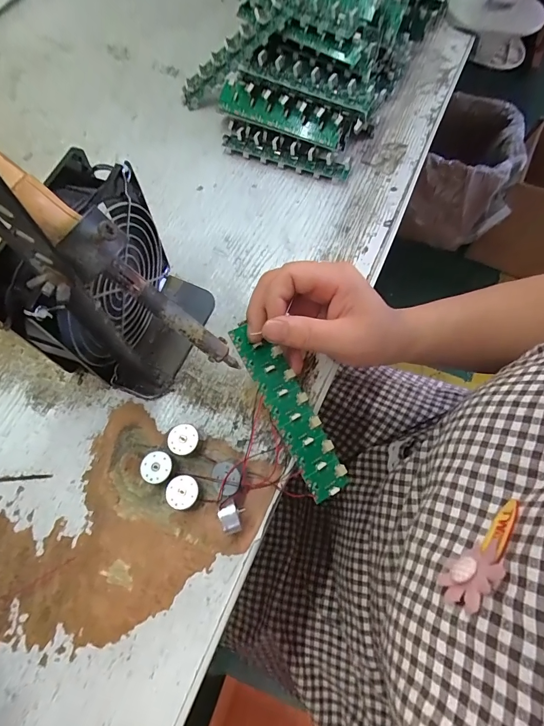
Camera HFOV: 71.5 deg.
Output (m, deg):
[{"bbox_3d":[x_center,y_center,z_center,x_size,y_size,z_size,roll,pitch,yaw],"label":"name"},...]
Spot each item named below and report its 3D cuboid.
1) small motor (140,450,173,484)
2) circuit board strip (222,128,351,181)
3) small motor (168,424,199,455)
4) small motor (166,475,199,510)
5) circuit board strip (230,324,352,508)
[{"bbox_3d":[-0.085,0.078,0.281,0.022,0.013,0.022,1,68,-1],"label":"small motor"},{"bbox_3d":[0.015,-0.220,0.396,0.136,0.017,0.030,17,69,5],"label":"circuit board strip"},{"bbox_3d":[-0.066,0.059,0.287,0.023,0.014,0.022,1,68,-1],"label":"small motor"},{"bbox_3d":[-0.064,0.094,0.274,0.022,0.013,0.023,1,68,-1],"label":"small motor"},{"bbox_3d":[0.013,0.032,0.274,0.032,0.007,0.134,-29,86,-12],"label":"circuit board strip"}]

